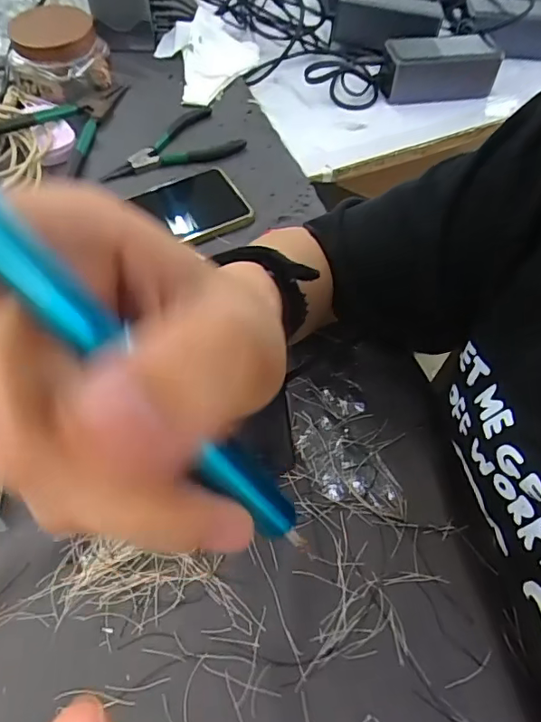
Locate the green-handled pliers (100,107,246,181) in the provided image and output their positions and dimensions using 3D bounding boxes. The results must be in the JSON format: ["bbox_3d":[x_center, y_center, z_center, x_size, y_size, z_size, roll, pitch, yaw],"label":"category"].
[{"bbox_3d":[-0.105,-0.220,0.514,0.143,0.012,0.093,-31,63,-20],"label":"green-handled pliers"}]

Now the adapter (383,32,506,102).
[{"bbox_3d":[0.200,-0.345,0.595,0.126,0.049,0.064,-8,58,-7],"label":"adapter"}]

